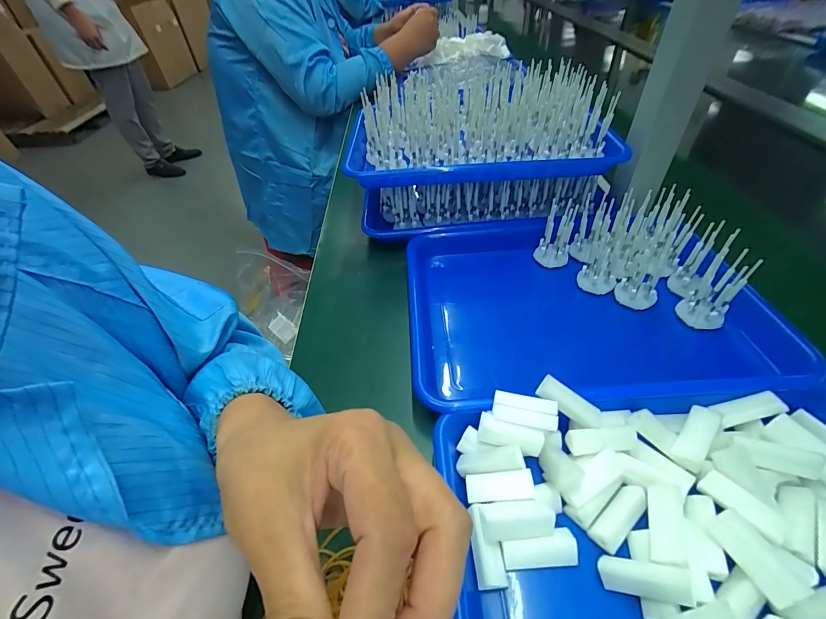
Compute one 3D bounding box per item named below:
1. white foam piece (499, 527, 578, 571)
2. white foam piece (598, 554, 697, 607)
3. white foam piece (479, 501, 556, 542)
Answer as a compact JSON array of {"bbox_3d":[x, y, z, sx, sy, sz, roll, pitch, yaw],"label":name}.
[{"bbox_3d":[0.080,0.153,0.236,0.047,0.009,0.023,-5,85,-1],"label":"white foam piece"},{"bbox_3d":[0.133,0.156,0.213,0.046,0.008,0.017,-11,40,31],"label":"white foam piece"},{"bbox_3d":[0.067,0.139,0.241,0.047,0.020,0.020,-5,46,0],"label":"white foam piece"}]

